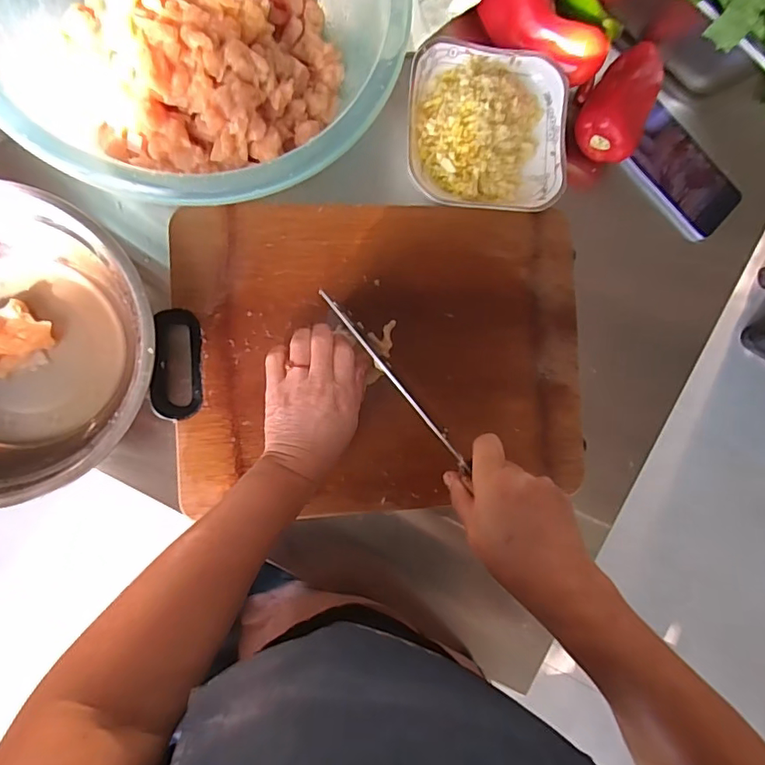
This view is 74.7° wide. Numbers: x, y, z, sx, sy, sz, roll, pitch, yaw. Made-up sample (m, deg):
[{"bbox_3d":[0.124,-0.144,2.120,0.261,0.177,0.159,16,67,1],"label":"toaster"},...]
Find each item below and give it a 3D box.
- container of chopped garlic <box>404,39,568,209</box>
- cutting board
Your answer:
[{"bbox_3d":[0.104,-0.248,0.483,0.157,0.043,0.155,3,89,-9],"label":"container of chopped garlic"},{"bbox_3d":[-0.001,-0.025,0.482,0.402,0.015,0.286,-4,90,-9],"label":"cutting board"}]

